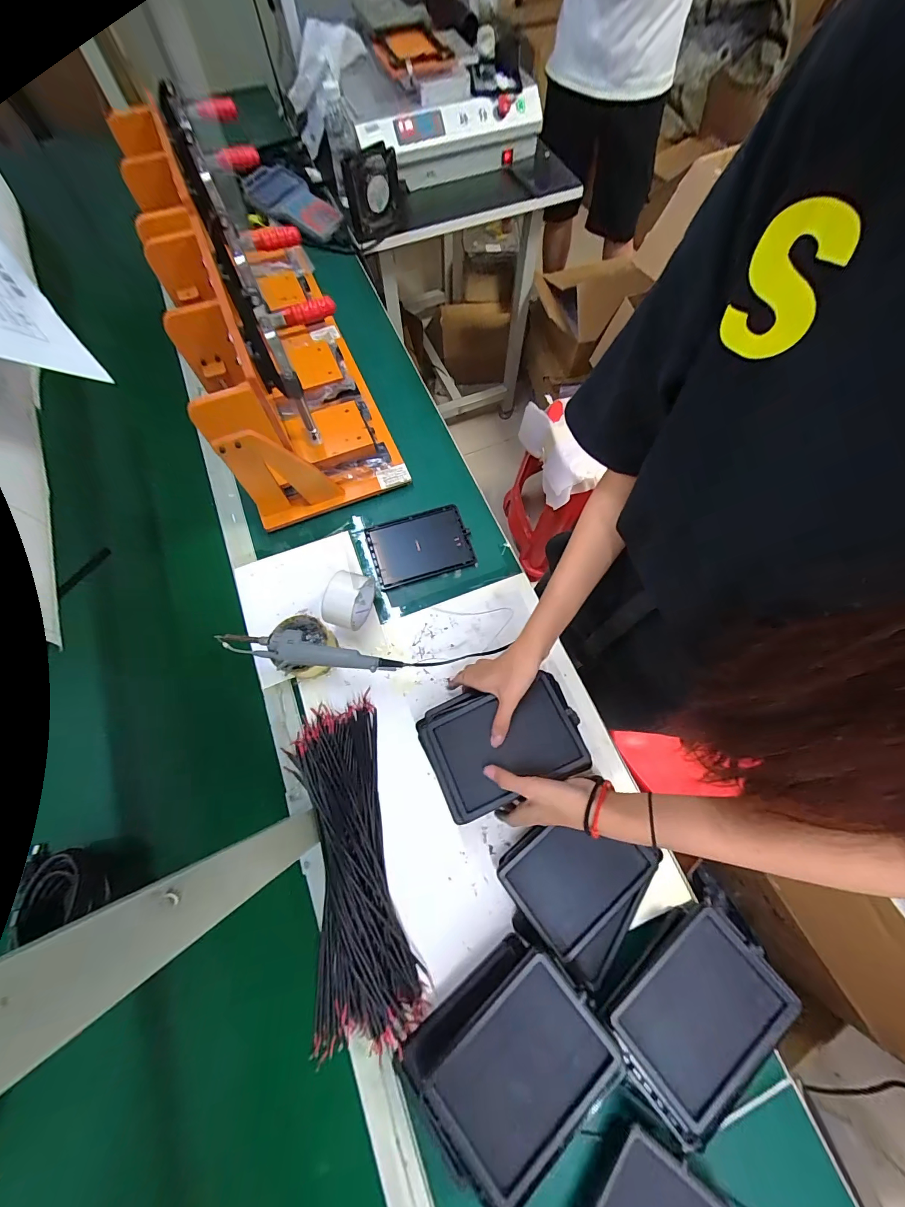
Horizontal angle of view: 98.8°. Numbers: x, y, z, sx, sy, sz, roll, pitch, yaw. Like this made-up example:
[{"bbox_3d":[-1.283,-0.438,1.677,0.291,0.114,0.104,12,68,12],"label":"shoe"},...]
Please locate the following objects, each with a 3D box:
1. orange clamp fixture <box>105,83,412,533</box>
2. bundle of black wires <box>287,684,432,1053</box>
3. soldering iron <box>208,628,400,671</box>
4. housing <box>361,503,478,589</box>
[{"bbox_3d":[-0.325,-0.506,0.668,0.250,0.264,0.689,-22,72,-8],"label":"orange clamp fixture"},{"bbox_3d":[-0.131,0.314,0.479,0.123,0.049,0.379,-13,71,-4],"label":"bundle of black wires"},{"bbox_3d":[-0.196,0.063,0.526,0.253,0.027,0.041,11,70,4],"label":"soldering iron"},{"bbox_3d":[-0.054,-0.096,0.650,0.162,0.011,0.116,-17,71,-6],"label":"housing"}]

